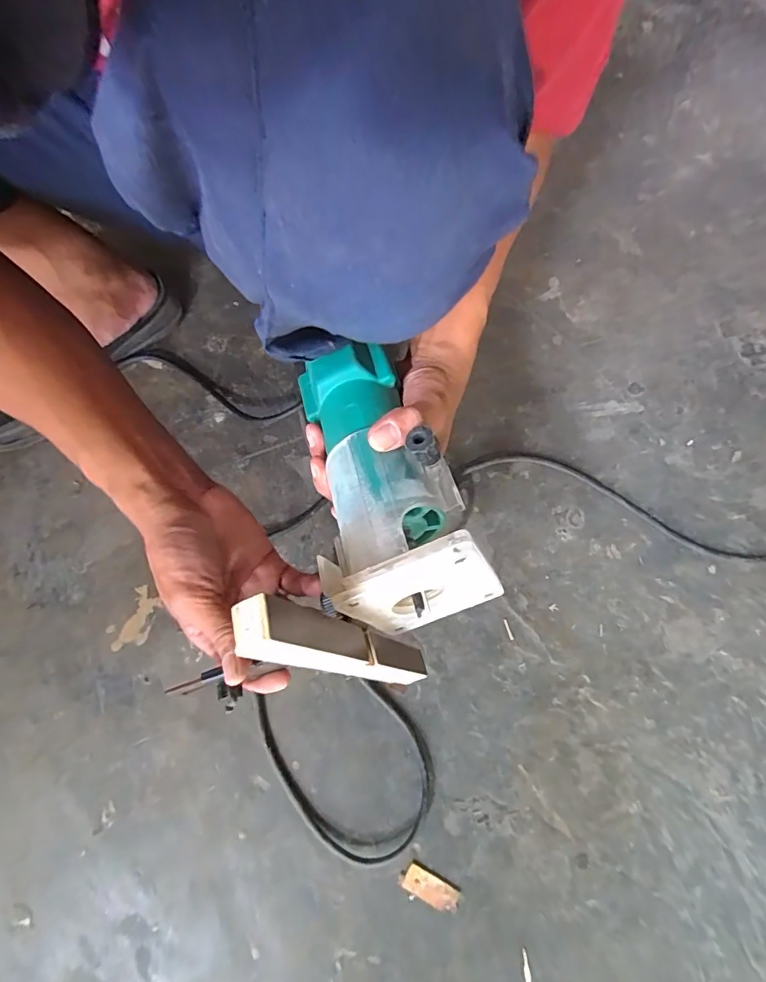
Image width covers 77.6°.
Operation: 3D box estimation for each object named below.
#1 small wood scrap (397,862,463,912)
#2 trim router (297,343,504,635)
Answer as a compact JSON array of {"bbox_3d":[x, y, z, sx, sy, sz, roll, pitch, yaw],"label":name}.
[{"bbox_3d":[0.043,0.360,0.431,0.057,0.004,0.022,26,77,9],"label":"small wood scrap"},{"bbox_3d":[-0.005,-0.016,0.313,0.088,0.081,0.192,-17,63,-3],"label":"trim router"}]

